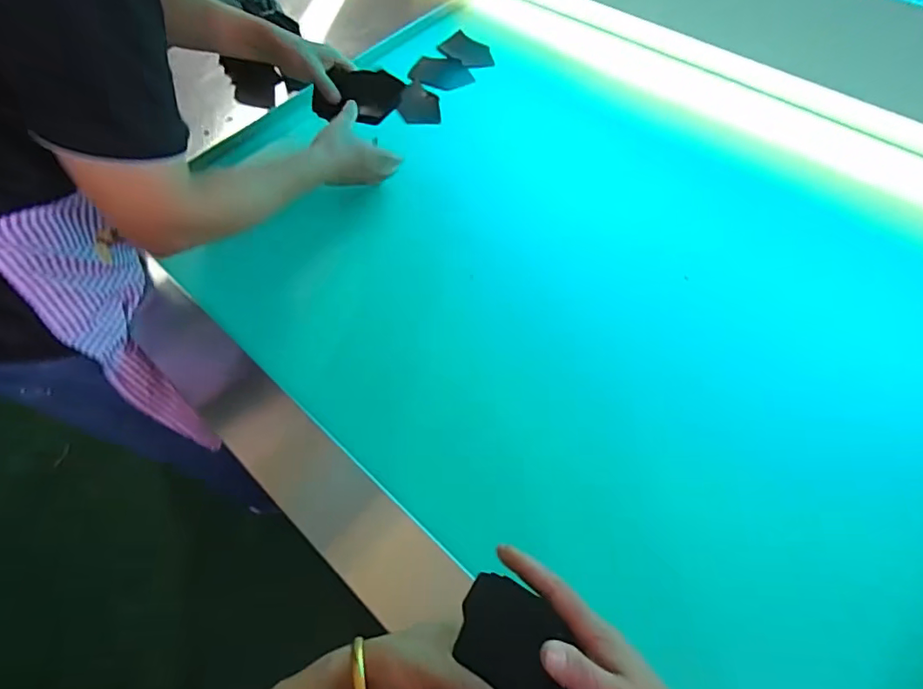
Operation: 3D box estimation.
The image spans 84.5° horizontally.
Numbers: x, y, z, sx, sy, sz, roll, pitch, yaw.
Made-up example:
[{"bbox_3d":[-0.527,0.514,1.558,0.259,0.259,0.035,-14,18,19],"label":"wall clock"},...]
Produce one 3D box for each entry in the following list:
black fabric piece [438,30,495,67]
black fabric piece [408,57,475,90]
[{"bbox_3d":[0.011,-0.624,1.086,0.081,0.010,0.127,-41,67,-18],"label":"black fabric piece"},{"bbox_3d":[-0.041,-0.557,1.044,0.130,0.009,0.099,21,61,12],"label":"black fabric piece"}]

